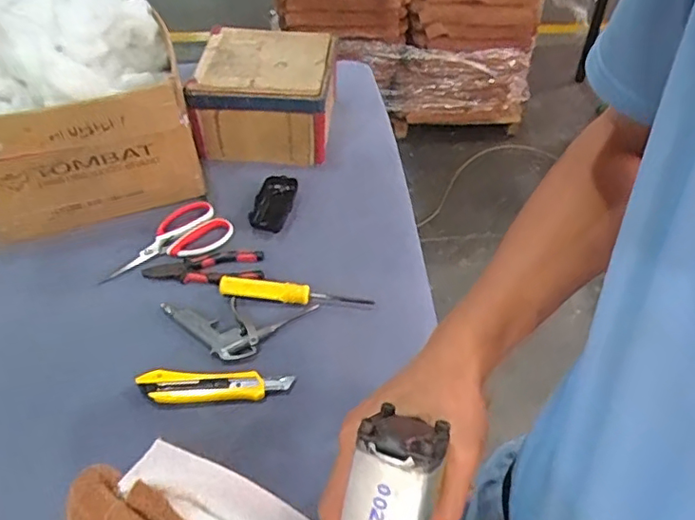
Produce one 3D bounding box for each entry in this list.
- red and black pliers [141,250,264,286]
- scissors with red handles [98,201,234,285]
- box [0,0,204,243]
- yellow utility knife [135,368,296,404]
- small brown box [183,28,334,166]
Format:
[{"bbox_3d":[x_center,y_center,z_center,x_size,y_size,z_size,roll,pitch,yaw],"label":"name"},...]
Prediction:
[{"bbox_3d":[-0.194,0.013,0.748,0.157,0.017,0.058,-2,46,-1],"label":"red and black pliers"},{"bbox_3d":[-0.257,-0.028,0.785,0.179,0.015,0.101,-25,50,-22],"label":"scissors with red handles"},{"bbox_3d":[-0.425,-0.257,0.848,0.309,0.274,0.358,-18,48,-17],"label":"box"},{"bbox_3d":[-0.148,0.139,0.621,0.167,0.021,0.035,-3,46,-2],"label":"yellow utility knife"},{"bbox_3d":[-0.129,-0.272,0.948,0.209,0.154,0.205,5,46,5],"label":"small brown box"}]

